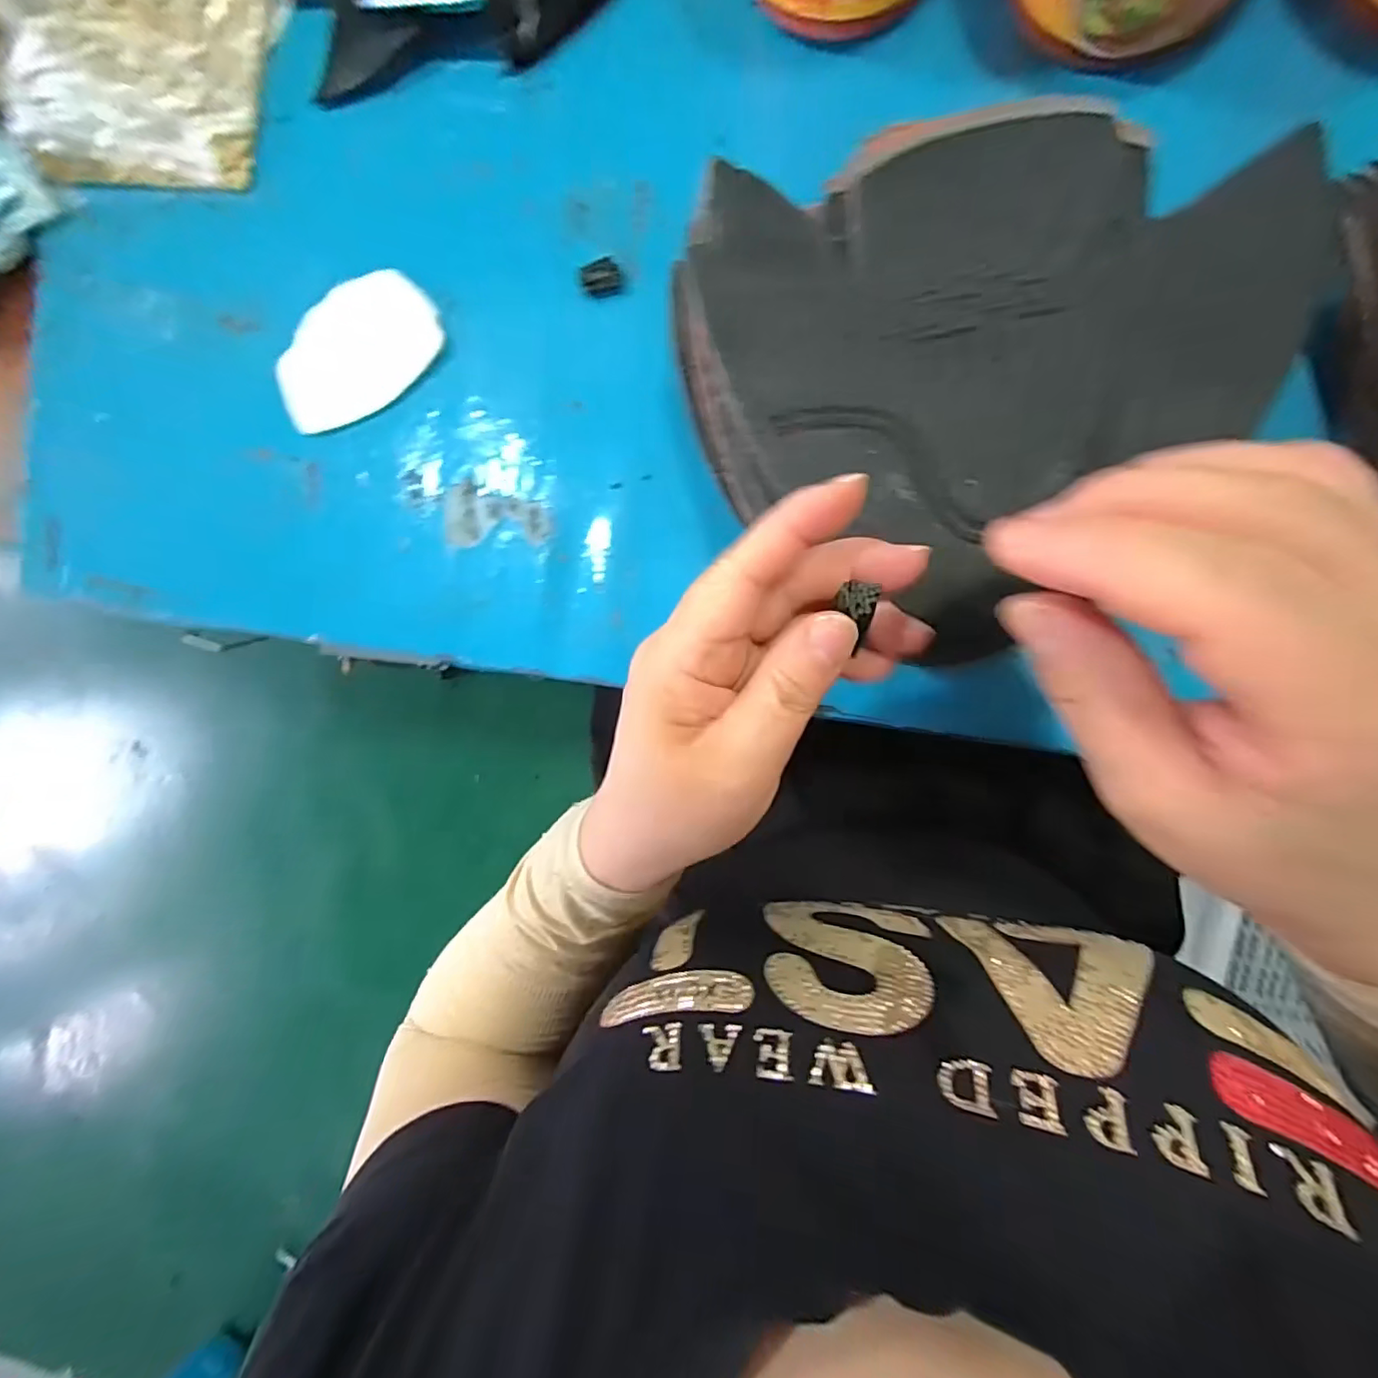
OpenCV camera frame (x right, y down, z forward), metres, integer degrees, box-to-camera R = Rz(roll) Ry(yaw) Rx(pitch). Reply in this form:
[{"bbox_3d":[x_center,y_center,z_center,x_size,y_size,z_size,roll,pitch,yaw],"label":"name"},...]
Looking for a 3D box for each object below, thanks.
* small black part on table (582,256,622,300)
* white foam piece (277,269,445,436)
[{"bbox_3d":[-0.046,-0.214,0.305,0.019,0.006,0.016,-15,90,9],"label":"small black part on table"},{"bbox_3d":[-0.185,-0.185,0.327,0.097,0.011,0.066,-42,85,8],"label":"white foam piece"}]

